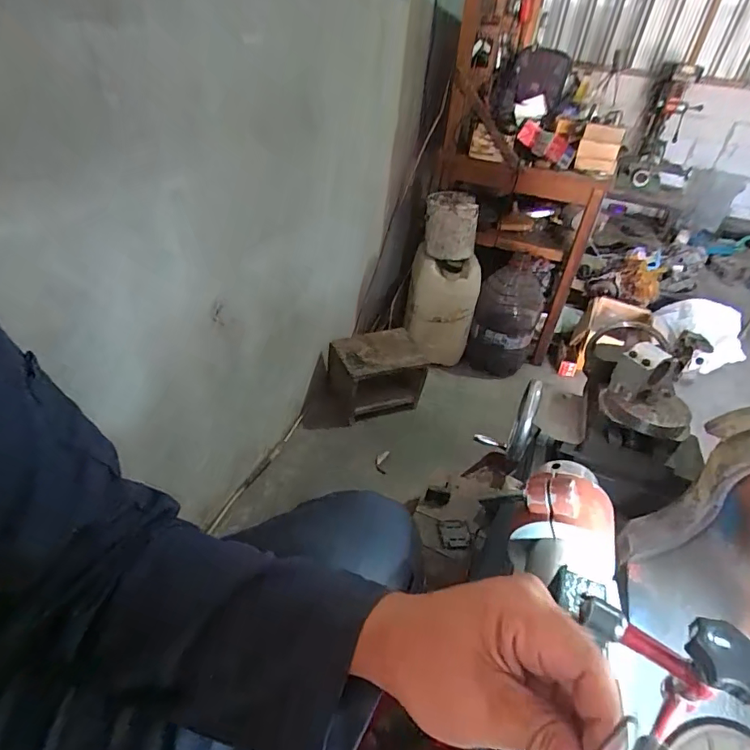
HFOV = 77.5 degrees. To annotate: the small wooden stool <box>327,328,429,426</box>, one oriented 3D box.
[{"bbox_3d":[0.013,-0.006,1.587,0.300,0.222,0.246,-12,40,-23],"label":"small wooden stool"}]

